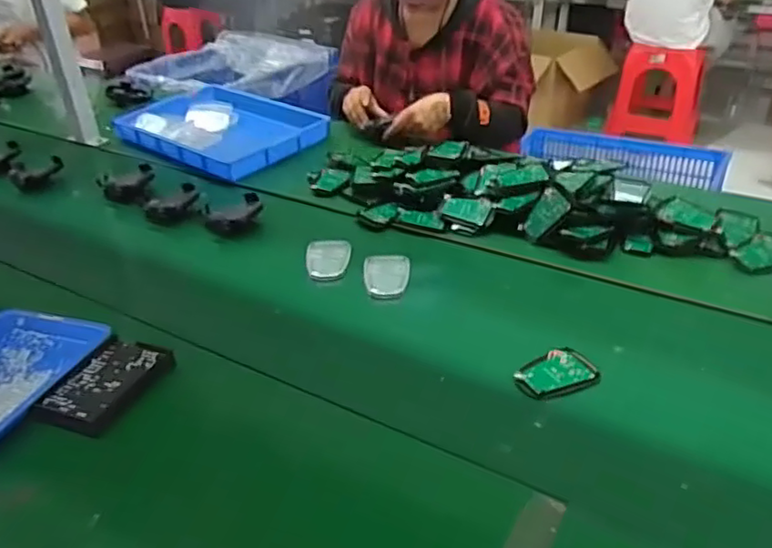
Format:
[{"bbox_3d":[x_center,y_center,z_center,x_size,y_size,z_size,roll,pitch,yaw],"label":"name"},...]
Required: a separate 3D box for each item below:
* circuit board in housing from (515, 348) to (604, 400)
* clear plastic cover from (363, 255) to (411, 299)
[{"bbox_3d":[0.199,0.119,0.747,0.095,0.011,0.061,-16,36,-20],"label":"circuit board in housing"},{"bbox_3d":[0.002,0.001,0.940,0.067,0.012,0.105,-2,33,1],"label":"clear plastic cover"}]

